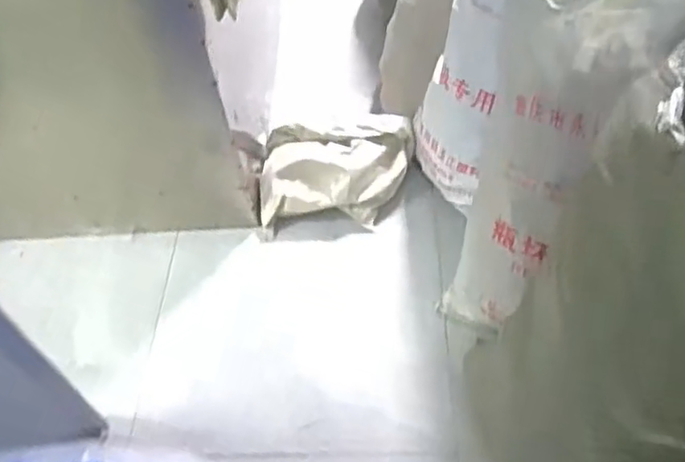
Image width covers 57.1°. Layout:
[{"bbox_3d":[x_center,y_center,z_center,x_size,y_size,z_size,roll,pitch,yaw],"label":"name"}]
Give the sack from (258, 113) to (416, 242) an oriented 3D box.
[{"bbox_3d":[-0.017,-0.171,1.910,0.459,0.213,0.331,-2,51,4],"label":"sack"}]

